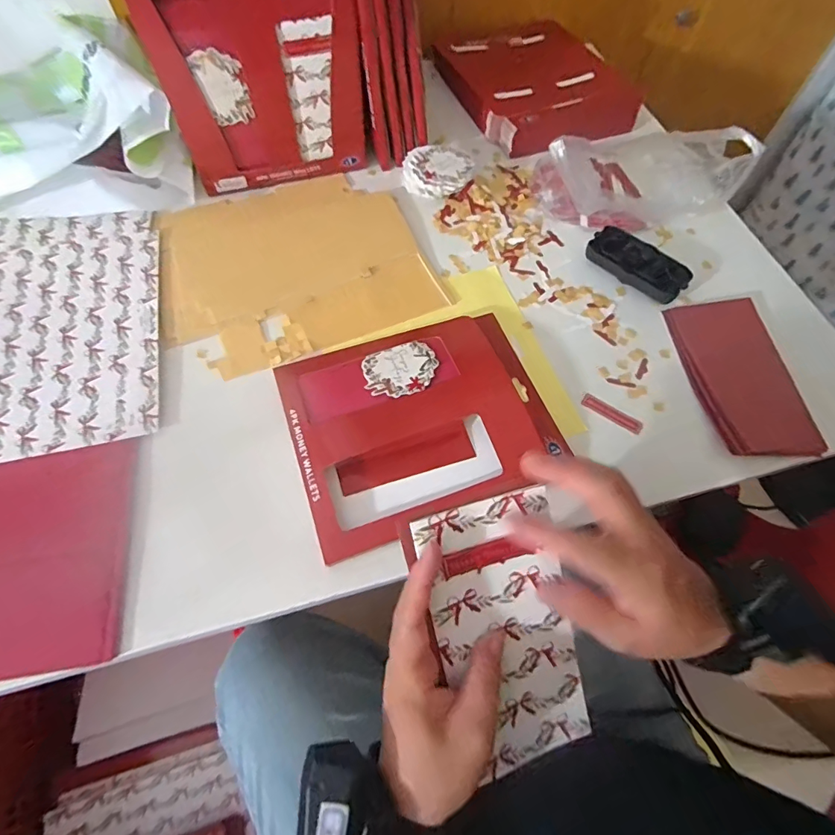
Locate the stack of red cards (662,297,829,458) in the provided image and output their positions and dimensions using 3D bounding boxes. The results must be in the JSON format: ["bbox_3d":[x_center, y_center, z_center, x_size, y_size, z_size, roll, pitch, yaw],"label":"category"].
[{"bbox_3d":[0.326,-0.043,0.462,0.102,0.015,0.177,-3,63,-4],"label":"stack of red cards"}]

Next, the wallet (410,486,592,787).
[{"bbox_3d":[0.060,0.134,0.288,0.089,0.009,0.175,-22,99,-13],"label":"wallet"}]

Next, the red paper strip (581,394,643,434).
[{"bbox_3d":[0.190,-0.004,0.448,0.060,0.004,0.014,34,67,14],"label":"red paper strip"}]

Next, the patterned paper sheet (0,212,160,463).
[{"bbox_3d":[-0.368,-0.100,0.468,0.198,0.006,0.296,-11,64,-8],"label":"patterned paper sheet"}]

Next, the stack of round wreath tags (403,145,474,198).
[{"bbox_3d":[0.024,-0.295,0.564,0.079,0.035,0.070,8,63,2],"label":"stack of round wreath tags"}]

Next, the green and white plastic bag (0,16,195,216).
[{"bbox_3d":[-0.391,-0.330,0.517,0.222,0.110,0.227,-16,65,-10],"label":"green and white plastic bag"}]

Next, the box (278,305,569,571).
[{"bbox_3d":[0.005,-0.004,0.426,0.233,0.027,0.185,-17,65,-11],"label":"box"}]

